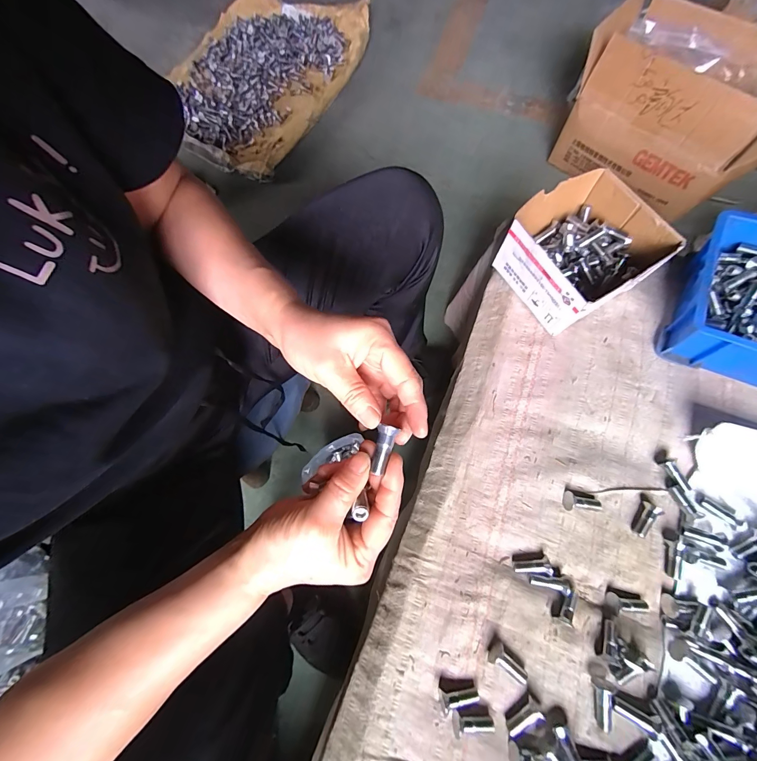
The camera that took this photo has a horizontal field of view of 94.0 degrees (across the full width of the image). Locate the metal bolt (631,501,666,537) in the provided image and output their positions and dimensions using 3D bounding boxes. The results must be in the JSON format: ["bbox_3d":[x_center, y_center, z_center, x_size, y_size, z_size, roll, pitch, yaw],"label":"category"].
[{"bbox_3d":[0.277,0.145,0.365,0.015,0.013,0.035,33,88,14],"label":"metal bolt"}]

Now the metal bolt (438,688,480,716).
[{"bbox_3d":[0.074,0.290,0.319,0.036,0.011,0.017,-5,71,0],"label":"metal bolt"}]

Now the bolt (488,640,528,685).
[{"bbox_3d":[0.122,0.263,0.329,0.036,0.013,0.019,29,74,11],"label":"bolt"}]

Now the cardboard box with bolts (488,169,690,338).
[{"bbox_3d":[0.241,-0.156,0.432,0.150,0.082,0.145,-27,73,-8],"label":"cardboard box with bolts"}]

